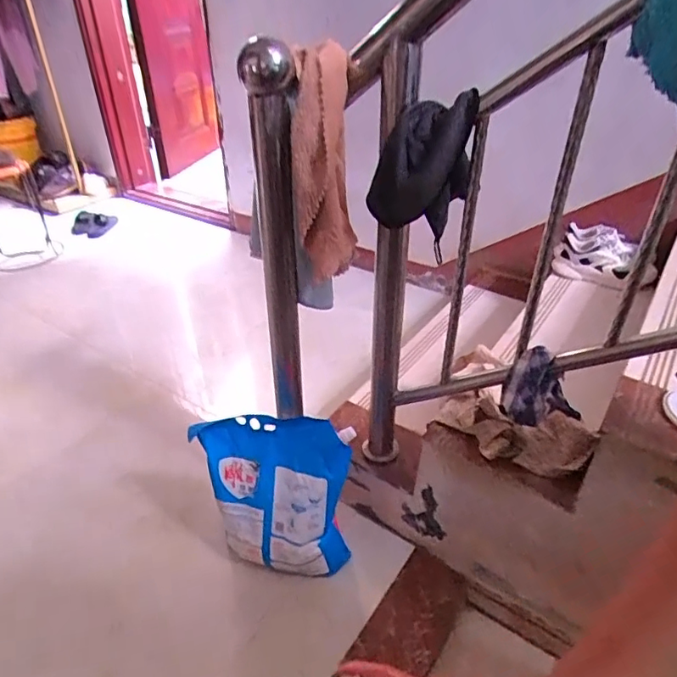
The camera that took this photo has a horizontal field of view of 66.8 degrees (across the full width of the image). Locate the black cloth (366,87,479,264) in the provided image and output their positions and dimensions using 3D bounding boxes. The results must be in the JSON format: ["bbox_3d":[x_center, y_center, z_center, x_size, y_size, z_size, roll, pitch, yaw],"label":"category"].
[{"bbox_3d":[0.126,-0.255,0.800,0.153,0.201,0.092,4,35,9],"label":"black cloth"}]

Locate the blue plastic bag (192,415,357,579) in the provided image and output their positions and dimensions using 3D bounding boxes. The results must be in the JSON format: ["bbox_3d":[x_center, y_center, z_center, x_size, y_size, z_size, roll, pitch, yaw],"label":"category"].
[{"bbox_3d":[-0.133,0.342,1.087,0.317,0.345,0.127,0,35,4],"label":"blue plastic bag"}]

